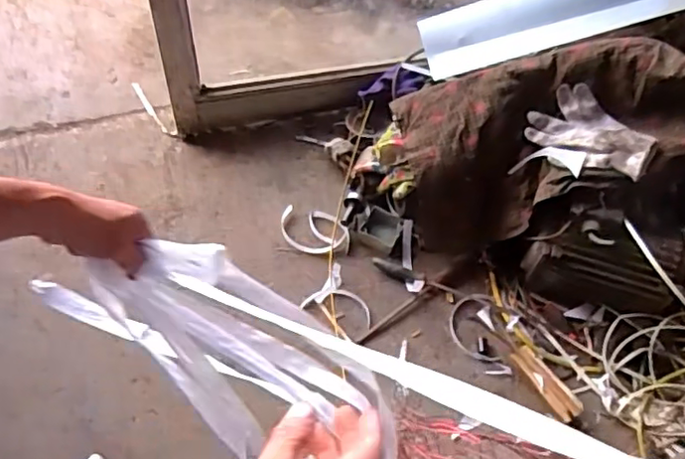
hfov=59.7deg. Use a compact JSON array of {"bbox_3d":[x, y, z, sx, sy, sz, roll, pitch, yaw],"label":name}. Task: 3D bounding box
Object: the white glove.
[{"bbox_3d":[0.395,-0.160,0.974,0.120,0.055,0.206,-46,58,-11],"label":"white glove"}]

